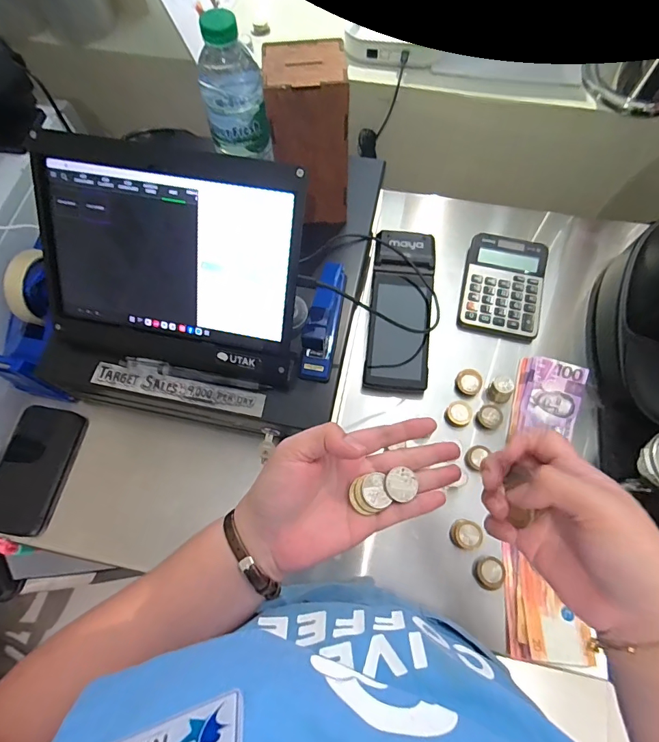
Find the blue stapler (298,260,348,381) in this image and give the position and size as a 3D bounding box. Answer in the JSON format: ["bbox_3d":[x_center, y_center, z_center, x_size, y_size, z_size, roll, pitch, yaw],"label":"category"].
[{"bbox_3d":[-0.004,-0.058,0.456,0.031,0.057,0.133,9,69,6],"label":"blue stapler"}]

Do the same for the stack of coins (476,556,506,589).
[{"bbox_3d":[0.173,0.217,0.457,0.031,0.007,0.029,-27,70,-8],"label":"stack of coins"}]

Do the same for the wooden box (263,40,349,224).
[{"bbox_3d":[-0.022,-0.242,0.450,0.082,0.155,0.071,1,69,2],"label":"wooden box"}]

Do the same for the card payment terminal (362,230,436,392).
[{"bbox_3d":[0.093,-0.081,0.561,0.083,0.051,0.217,6,69,4],"label":"card payment terminal"}]

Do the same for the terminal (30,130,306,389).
[{"bbox_3d":[-0.156,-0.104,0.422,0.262,0.143,0.165,13,70,7],"label":"terminal"}]

